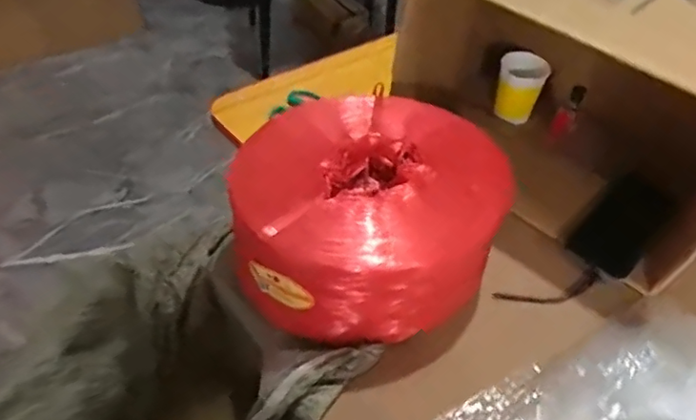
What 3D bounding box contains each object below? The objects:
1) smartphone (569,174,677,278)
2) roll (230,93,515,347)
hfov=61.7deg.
[{"bbox_3d":[0.356,0.022,0.755,0.081,0.125,0.007,43,20,25],"label":"smartphone"},{"bbox_3d":[0.011,0.014,0.626,0.241,0.162,0.228,2,44,-2],"label":"roll"}]

